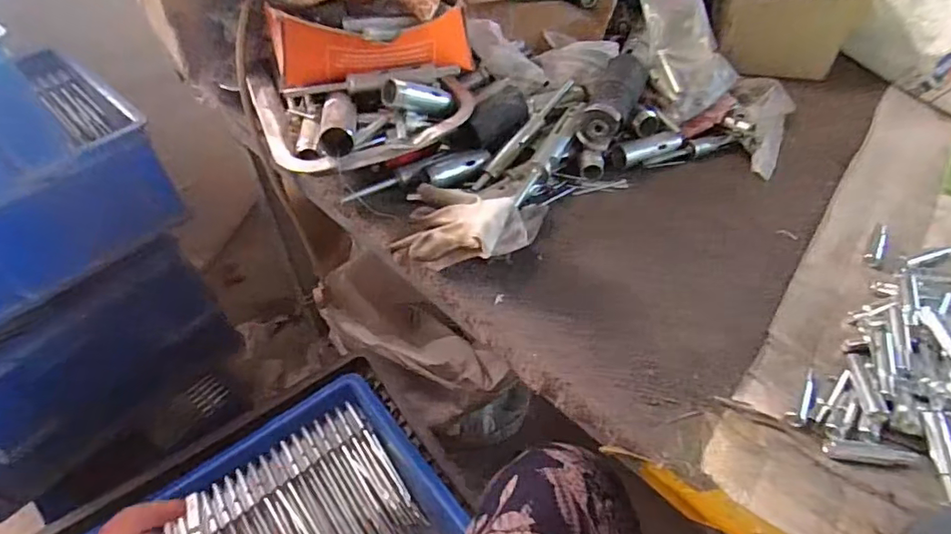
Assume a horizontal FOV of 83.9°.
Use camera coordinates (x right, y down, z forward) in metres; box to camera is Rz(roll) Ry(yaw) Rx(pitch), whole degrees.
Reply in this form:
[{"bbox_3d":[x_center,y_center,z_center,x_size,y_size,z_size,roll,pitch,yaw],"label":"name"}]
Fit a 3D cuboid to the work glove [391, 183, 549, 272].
[{"bbox_3d":[-0.003,-0.039,0.428,0.123,0.049,0.081,2,49,3],"label":"work glove"}]

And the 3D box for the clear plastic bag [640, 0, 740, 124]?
[{"bbox_3d":[0.226,-0.226,0.555,0.103,0.091,0.129,-14,50,-11],"label":"clear plastic bag"}]

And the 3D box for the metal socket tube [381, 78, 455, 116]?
[{"bbox_3d":[-0.049,-0.153,0.480,0.068,0.023,0.021,0,42,-37],"label":"metal socket tube"}]

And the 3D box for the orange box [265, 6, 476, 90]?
[{"bbox_3d":[-0.091,-0.204,0.496,0.186,0.066,0.054,-12,49,-9],"label":"orange box"}]

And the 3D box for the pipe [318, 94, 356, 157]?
[{"bbox_3d":[-0.119,-0.127,0.460,0.027,0.027,0.077,-7,49,-5],"label":"pipe"}]

